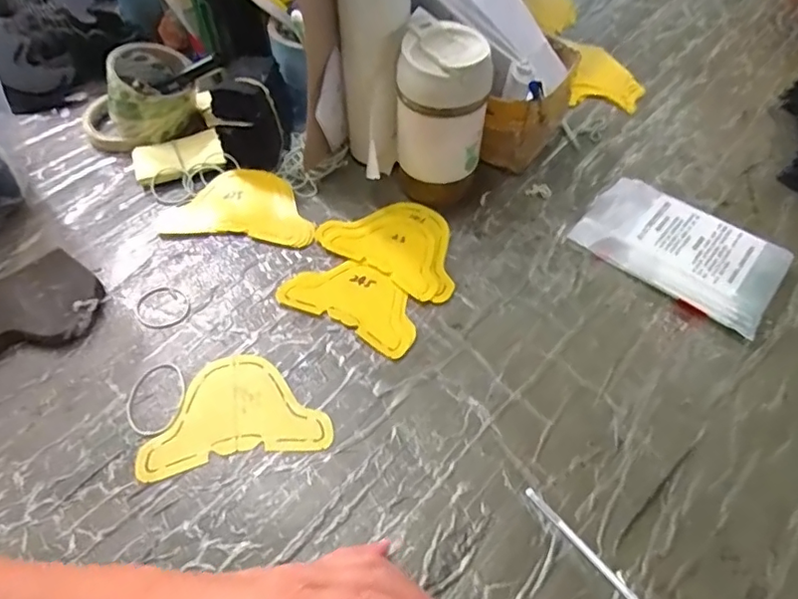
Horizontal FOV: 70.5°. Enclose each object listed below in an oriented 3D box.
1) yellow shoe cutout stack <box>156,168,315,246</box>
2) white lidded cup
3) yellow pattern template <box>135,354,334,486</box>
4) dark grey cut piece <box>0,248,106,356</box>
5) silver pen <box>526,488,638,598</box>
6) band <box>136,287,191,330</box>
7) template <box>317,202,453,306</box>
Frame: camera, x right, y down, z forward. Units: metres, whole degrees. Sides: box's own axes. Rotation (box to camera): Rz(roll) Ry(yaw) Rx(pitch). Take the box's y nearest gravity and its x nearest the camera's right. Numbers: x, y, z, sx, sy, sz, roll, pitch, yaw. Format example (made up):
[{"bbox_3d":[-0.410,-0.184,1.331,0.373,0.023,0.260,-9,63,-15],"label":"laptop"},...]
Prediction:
[{"bbox_3d":[-0.159,-0.097,0.580,0.151,0.017,0.087,6,54,4],"label":"yellow shoe cutout stack"},{"bbox_3d":[0.039,-0.169,0.535,0.079,0.156,0.075,2,51,-3],"label":"white lidded cup"},{"bbox_3d":[-0.130,0.087,0.449,0.140,0.005,0.091,-10,55,-7],"label":"yellow pattern template"},{"bbox_3d":[-0.317,0.010,0.489,0.106,0.022,0.092,-37,62,-24],"label":"dark grey cut piece"},{"bbox_3d":[0.130,0.173,0.385,0.007,0.005,0.110,-33,61,-22],"label":"silver pen"},{"bbox_3d":[-0.212,0.007,0.508,0.045,0.004,0.049,-28,59,-19],"label":"band"},{"bbox_3d":[0.002,-0.057,0.552,0.143,0.004,0.096,30,60,21],"label":"template"}]

